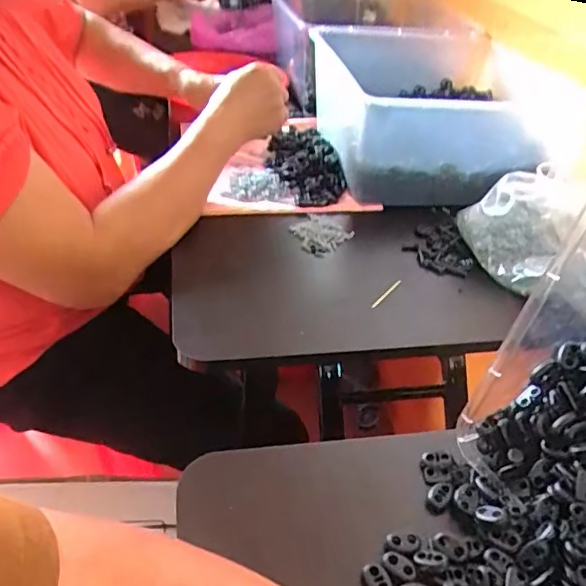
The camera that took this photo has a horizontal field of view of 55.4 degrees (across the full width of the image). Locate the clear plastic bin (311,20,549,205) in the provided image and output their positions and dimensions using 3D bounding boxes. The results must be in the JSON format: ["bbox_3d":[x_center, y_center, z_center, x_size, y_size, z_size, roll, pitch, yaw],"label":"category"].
[{"bbox_3d":[0.184,-0.245,0.777,0.289,0.152,0.283,-4,39,-13],"label":"clear plastic bin"}]

